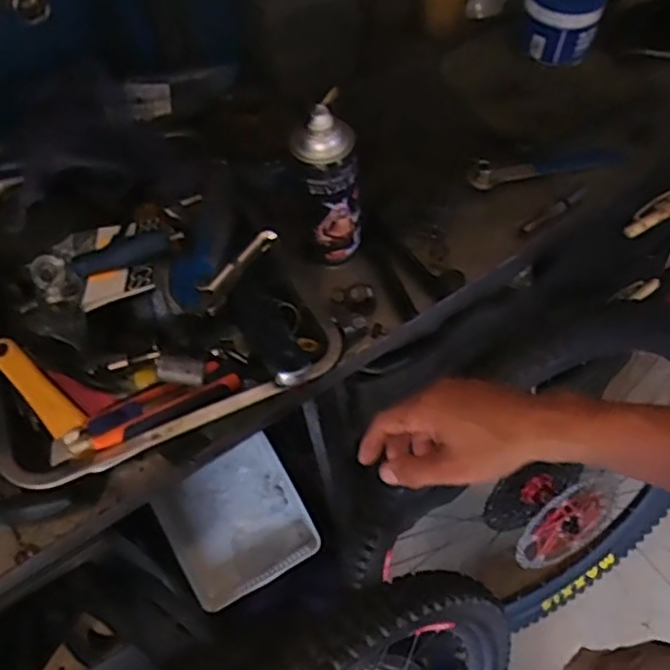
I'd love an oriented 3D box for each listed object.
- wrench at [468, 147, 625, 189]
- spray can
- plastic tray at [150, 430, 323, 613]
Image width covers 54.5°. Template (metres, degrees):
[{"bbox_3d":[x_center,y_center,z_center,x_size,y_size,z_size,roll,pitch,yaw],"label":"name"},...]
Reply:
[{"bbox_3d":[0.251,-0.205,0.768,0.189,0.022,0.033,-12,58,-3],"label":"wrench"},{"bbox_3d":[-0.007,-0.156,0.655,0.058,0.174,0.054,-2,58,3],"label":"spray can"},{"bbox_3d":[-0.195,0.362,1.272,0.262,0.060,0.263,-29,81,-19],"label":"plastic tray"}]

